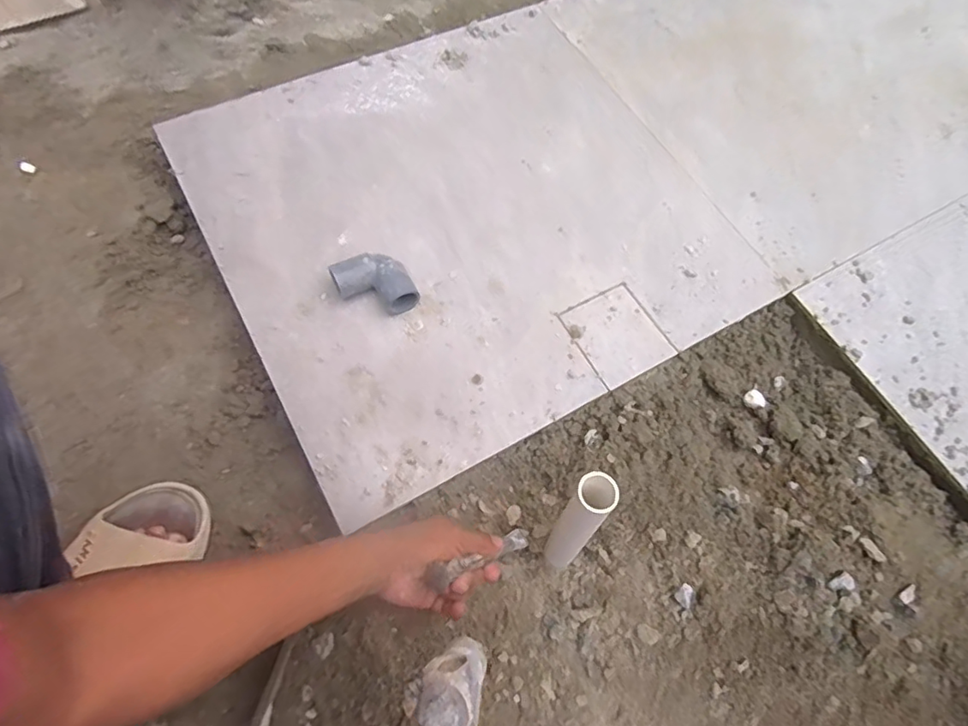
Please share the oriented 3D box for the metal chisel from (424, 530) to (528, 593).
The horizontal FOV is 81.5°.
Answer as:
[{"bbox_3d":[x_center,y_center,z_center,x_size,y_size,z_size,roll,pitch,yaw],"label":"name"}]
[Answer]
[{"bbox_3d":[0.003,0.184,0.540,0.027,0.147,0.019,-39,69,23],"label":"metal chisel"}]

